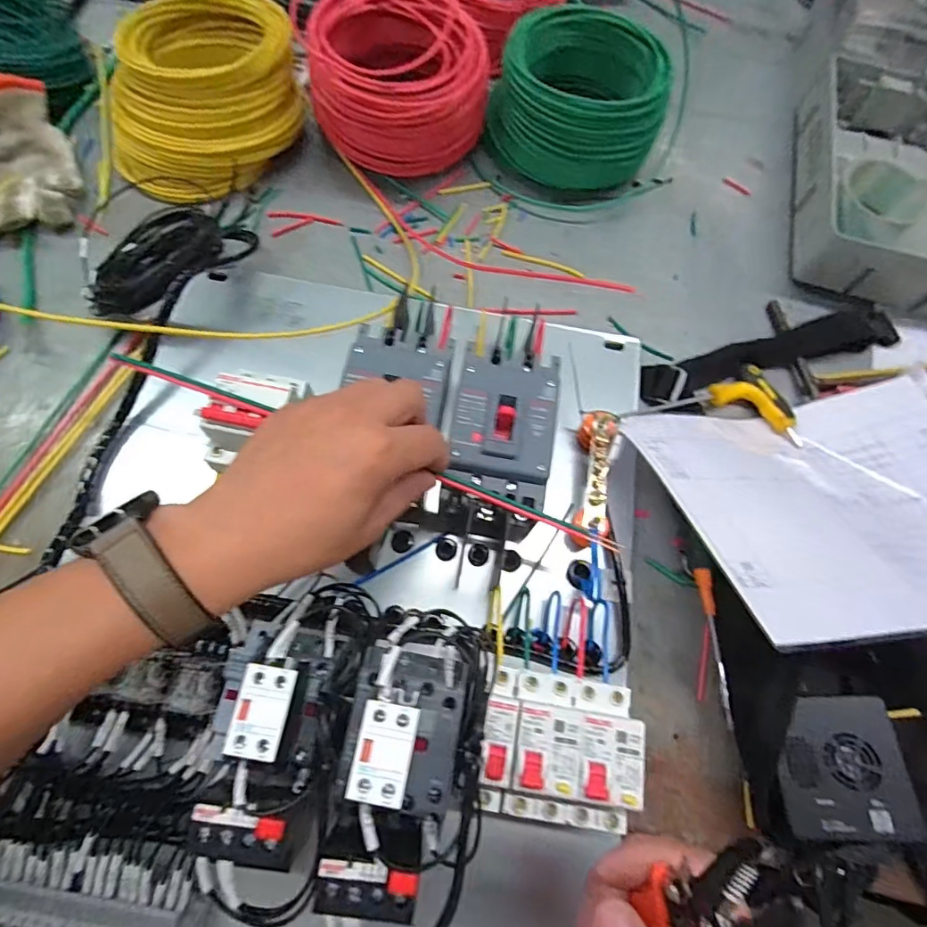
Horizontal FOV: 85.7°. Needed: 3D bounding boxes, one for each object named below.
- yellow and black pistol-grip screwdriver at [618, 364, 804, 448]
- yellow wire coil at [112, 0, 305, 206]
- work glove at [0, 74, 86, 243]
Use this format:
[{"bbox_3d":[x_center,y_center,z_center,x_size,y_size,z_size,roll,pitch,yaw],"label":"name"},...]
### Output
[{"bbox_3d":[0.220,-0.061,0.447,0.147,0.020,0.076,11,68,1],"label":"yellow and black pistol-grip screwdriver"},{"bbox_3d":[-0.268,-0.376,0.511,0.145,0.095,0.211,31,70,9],"label":"yellow wire coil"},{"bbox_3d":[-0.449,-0.299,0.485,0.109,0.057,0.155,-24,71,-12],"label":"work glove"}]

